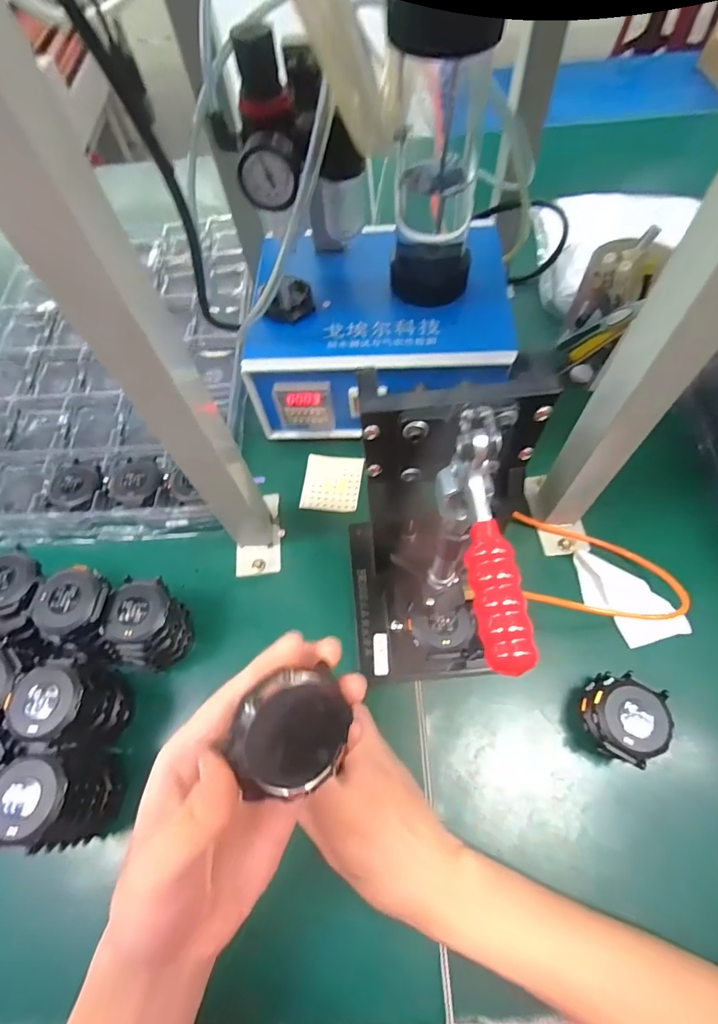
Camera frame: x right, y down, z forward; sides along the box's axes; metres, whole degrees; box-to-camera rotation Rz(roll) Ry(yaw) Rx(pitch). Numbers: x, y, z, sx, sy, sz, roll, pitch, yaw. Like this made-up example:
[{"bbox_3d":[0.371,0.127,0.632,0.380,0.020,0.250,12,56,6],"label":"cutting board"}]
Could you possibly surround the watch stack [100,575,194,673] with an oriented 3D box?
[{"bbox_3d":[-0.161,0.091,0.367,0.046,0.068,0.060,10,64,9],"label":"watch stack"}]

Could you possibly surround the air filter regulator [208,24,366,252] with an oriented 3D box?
[{"bbox_3d":[-0.049,-0.256,0.354,0.098,0.131,0.066,-29,65,-11],"label":"air filter regulator"}]

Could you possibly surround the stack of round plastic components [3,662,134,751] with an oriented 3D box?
[{"bbox_3d":[-0.202,0.139,0.332,0.052,0.070,0.054,0,63,4],"label":"stack of round plastic components"}]

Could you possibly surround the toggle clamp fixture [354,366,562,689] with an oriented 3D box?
[{"bbox_3d":[0.042,0.025,0.288,0.112,0.205,0.155,4,63,6],"label":"toggle clamp fixture"}]

